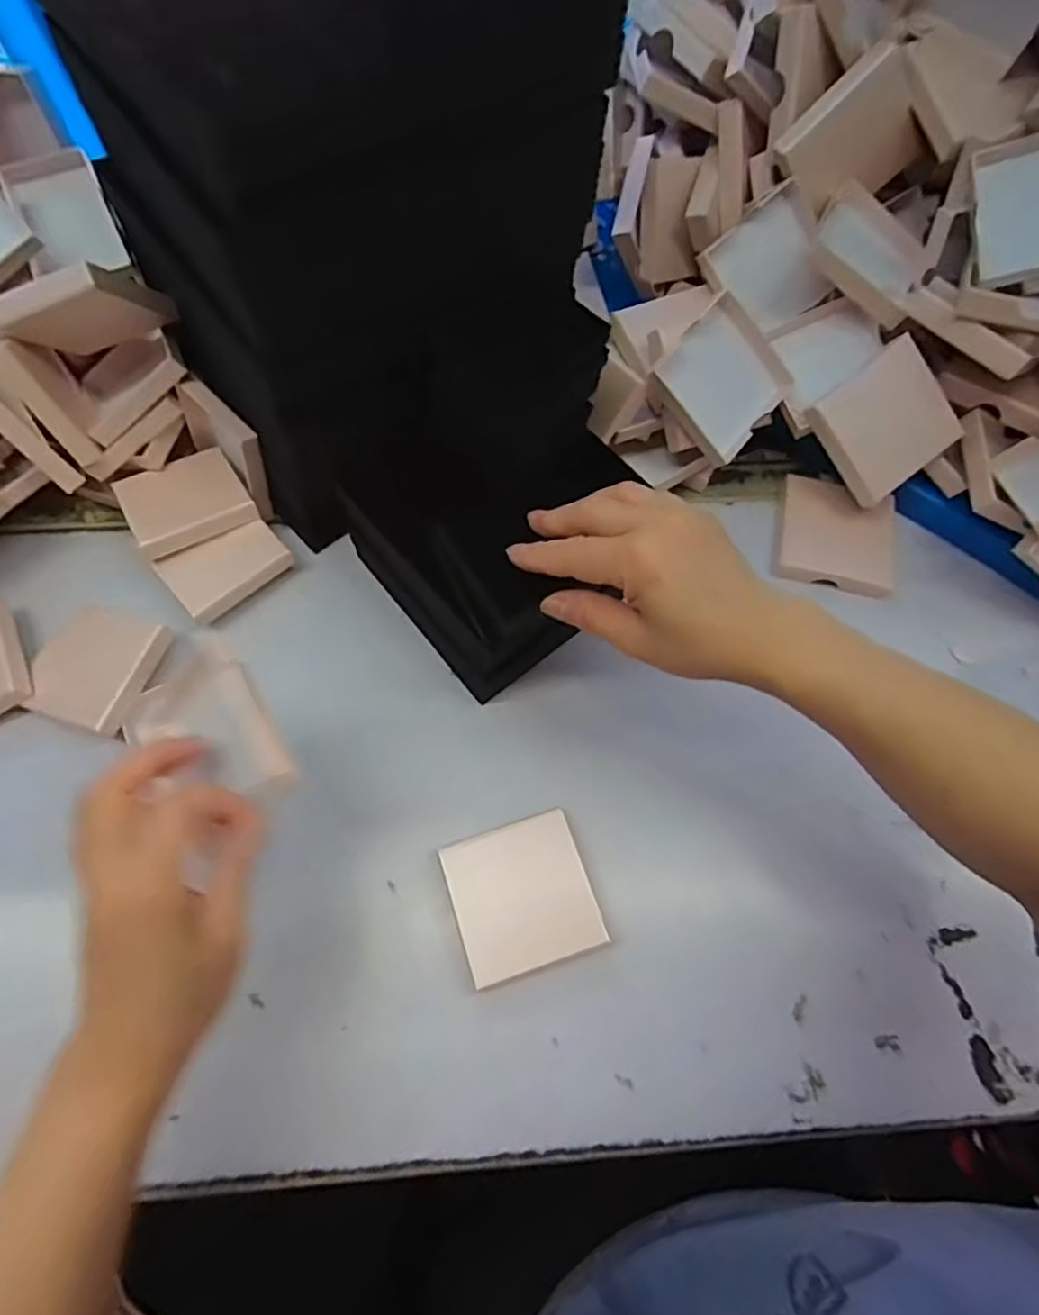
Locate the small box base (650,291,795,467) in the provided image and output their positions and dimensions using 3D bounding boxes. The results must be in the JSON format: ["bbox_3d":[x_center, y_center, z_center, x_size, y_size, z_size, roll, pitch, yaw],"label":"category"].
[{"bbox_3d":[0.136,-0.184,0.435,0.079,0.010,0.087,44,79,-20],"label":"small box base"}]

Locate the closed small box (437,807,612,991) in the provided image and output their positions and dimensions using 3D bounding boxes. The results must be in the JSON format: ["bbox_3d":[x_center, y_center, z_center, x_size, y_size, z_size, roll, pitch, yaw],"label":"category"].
[{"bbox_3d":[0.001,0.136,0.375,0.076,0.022,0.076,-17,69,-9],"label":"closed small box"}]

